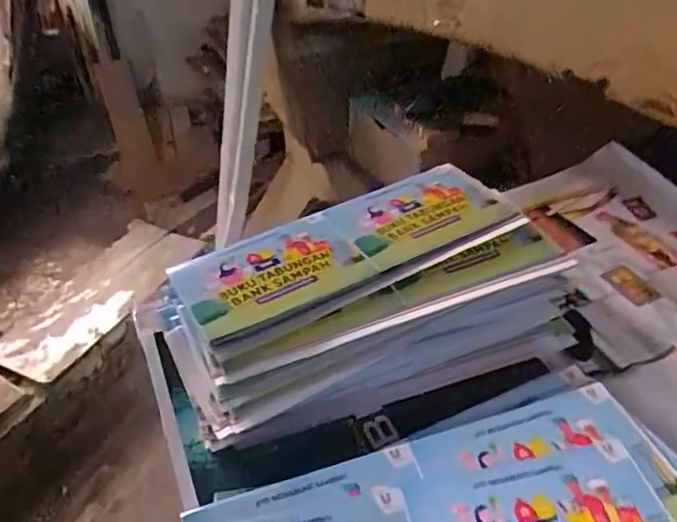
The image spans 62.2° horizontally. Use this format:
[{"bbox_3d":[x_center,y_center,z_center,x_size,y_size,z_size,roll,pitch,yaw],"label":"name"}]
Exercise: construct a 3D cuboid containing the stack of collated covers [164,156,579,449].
[{"bbox_3d":[0.022,0.029,0.496,0.337,0.076,0.191,-19,44,-22],"label":"stack of collated covers"}]

